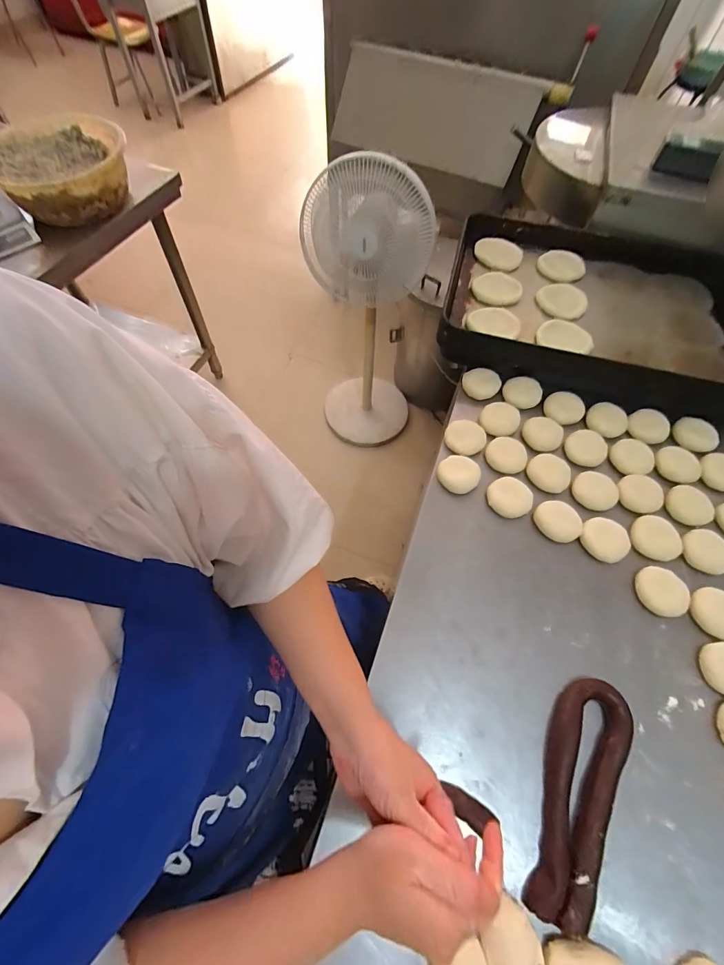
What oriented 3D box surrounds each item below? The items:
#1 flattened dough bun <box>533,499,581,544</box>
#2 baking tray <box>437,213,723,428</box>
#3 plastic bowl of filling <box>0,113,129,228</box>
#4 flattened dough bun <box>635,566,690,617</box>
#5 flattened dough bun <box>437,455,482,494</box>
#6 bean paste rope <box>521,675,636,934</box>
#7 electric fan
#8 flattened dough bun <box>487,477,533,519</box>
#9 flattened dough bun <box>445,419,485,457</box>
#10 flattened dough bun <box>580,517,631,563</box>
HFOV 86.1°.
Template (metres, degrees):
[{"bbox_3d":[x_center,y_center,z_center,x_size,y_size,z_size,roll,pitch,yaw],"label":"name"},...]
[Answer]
[{"bbox_3d":[0.308,0.060,0.604,0.069,0.014,0.066,1,61,-2],"label":"flattened dough bun"},{"bbox_3d":[0.488,-0.362,0.803,0.596,0.084,0.426,15,62,6],"label":"baking tray"},{"bbox_3d":[-0.783,-0.809,1.012,0.303,0.113,0.352,-9,62,-8],"label":"plastic bowl of filling"},{"bbox_3d":[0.435,0.158,0.560,0.072,0.019,0.068,1,61,-2],"label":"flattened dough bun"},{"bbox_3d":[0.158,-0.013,0.637,0.065,0.031,0.057,29,64,13],"label":"flattened dough bun"},{"bbox_3d":[0.246,0.352,0.447,0.080,0.024,0.241,29,64,13],"label":"bean paste rope"},{"bbox_3d":[0.017,-0.537,1.347,0.330,1.008,0.328,2,61,-1],"label":"electric fan"},{"bbox_3d":[0.238,0.021,0.619,0.067,0.016,0.072,1,61,-2],"label":"flattened dough bun"},{"bbox_3d":[0.180,-0.078,0.673,0.064,0.023,0.058,39,66,17],"label":"flattened dough bun"},{"bbox_3d":[0.373,0.088,0.593,0.069,0.015,0.066,1,61,-2],"label":"flattened dough bun"}]

